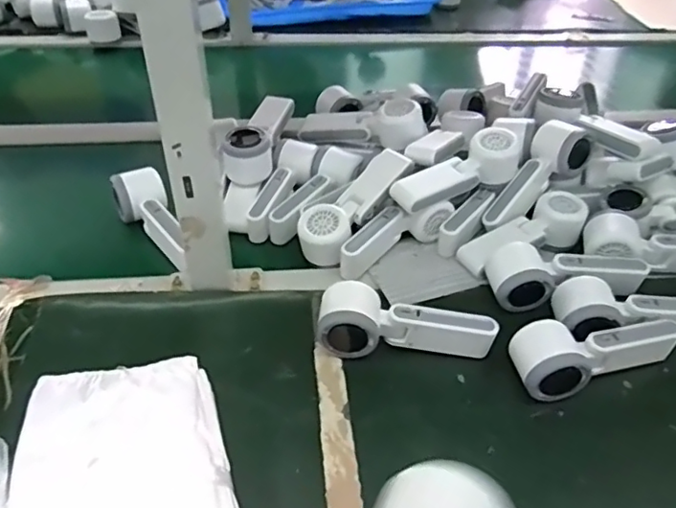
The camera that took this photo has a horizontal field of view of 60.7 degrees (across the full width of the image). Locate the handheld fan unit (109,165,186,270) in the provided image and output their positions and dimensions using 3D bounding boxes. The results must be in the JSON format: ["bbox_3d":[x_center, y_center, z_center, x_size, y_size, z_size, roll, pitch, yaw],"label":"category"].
[{"bbox_3d":[-0.211,-0.044,0.668,0.055,0.058,0.142,-31,72,-30],"label":"handheld fan unit"}]

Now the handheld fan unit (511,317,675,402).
[{"bbox_3d":[0.245,0.094,0.538,0.164,0.052,0.058,-3,43,-6],"label":"handheld fan unit"}]

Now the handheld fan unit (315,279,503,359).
[{"bbox_3d":[0.064,0.064,0.563,0.163,0.052,0.062,-2,43,-4],"label":"handheld fan unit"}]

